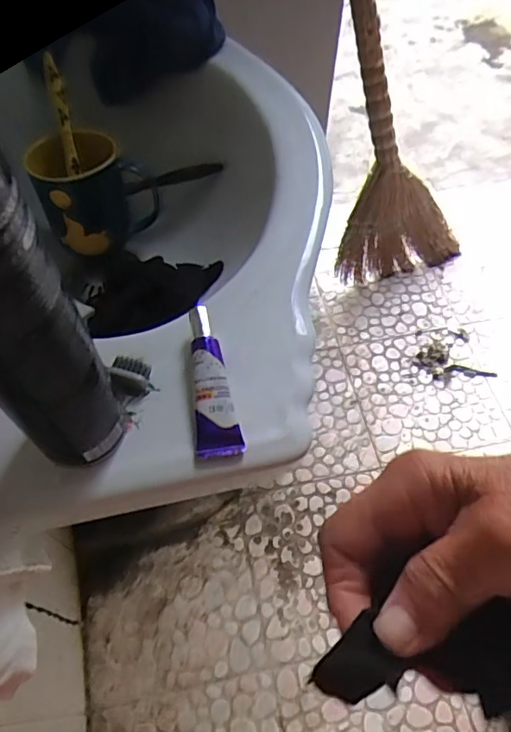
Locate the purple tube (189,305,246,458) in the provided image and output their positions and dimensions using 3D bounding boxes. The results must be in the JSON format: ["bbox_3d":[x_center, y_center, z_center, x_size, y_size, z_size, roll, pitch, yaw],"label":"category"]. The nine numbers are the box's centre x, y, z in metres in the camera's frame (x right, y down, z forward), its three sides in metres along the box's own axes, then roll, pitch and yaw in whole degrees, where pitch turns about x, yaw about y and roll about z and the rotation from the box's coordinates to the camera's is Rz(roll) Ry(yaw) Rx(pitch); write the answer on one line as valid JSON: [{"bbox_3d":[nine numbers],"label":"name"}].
[{"bbox_3d":[-0.027,0.006,0.323,0.025,0.014,0.097,-8,59,-5],"label":"purple tube"}]

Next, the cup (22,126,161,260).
[{"bbox_3d":[-0.165,-0.175,0.530,0.100,0.093,0.092,1,59,-2],"label":"cup"}]

